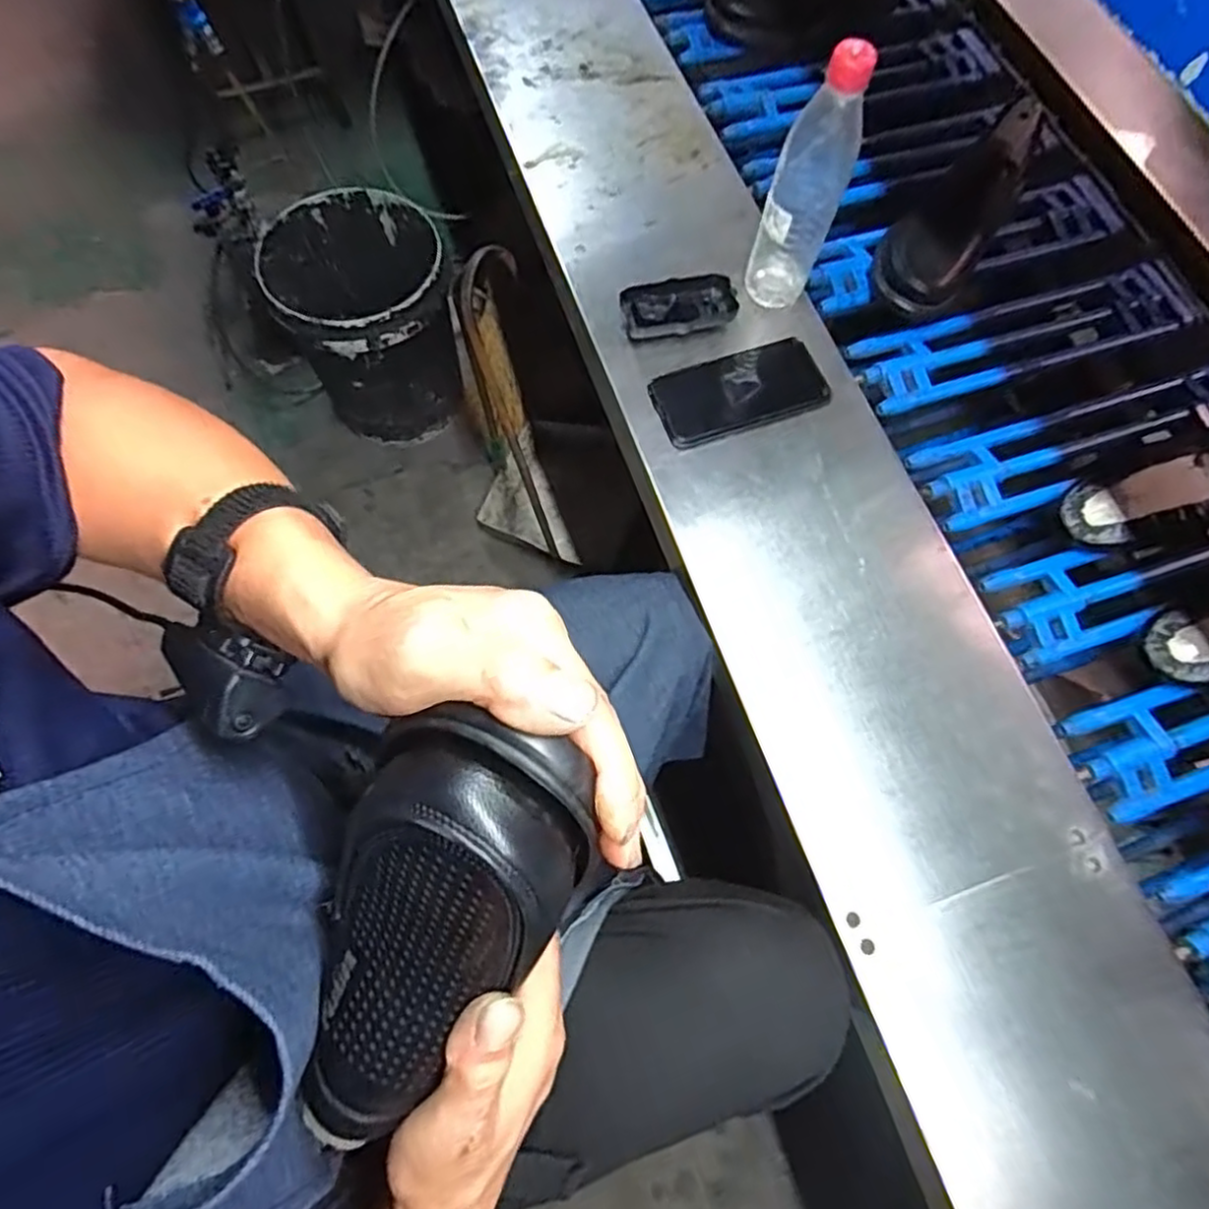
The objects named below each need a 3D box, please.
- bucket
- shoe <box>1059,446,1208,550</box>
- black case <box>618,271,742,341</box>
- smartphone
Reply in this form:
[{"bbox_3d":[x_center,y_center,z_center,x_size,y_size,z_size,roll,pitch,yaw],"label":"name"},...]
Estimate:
[{"bbox_3d":[-0.435,-0.523,1.321,0.293,0.353,0.306,-16,71,-7],"label":"bucket"},{"bbox_3d":[0.550,-0.118,0.645,0.258,0.086,0.076,-20,72,-8],"label":"shoe"},{"bbox_3d":[0.073,-0.291,0.681,0.109,0.026,0.056,-16,71,-7],"label":"black case"},{"bbox_3d":[0.129,-0.204,0.655,0.170,0.017,0.086,-21,72,-9],"label":"smartphone"}]

